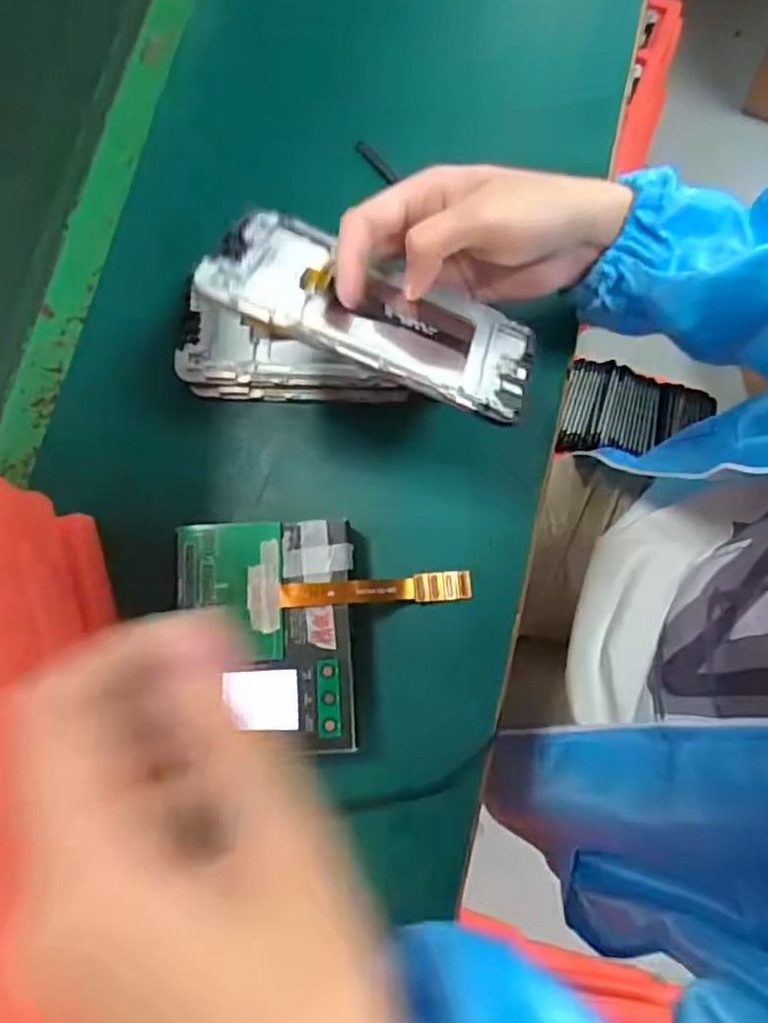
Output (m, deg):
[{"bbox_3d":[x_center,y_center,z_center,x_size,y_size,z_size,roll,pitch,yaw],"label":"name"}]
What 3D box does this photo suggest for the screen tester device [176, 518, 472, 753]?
[{"bbox_3d":[-0.064,0.068,0.356,0.096,0.033,0.120,-1,80,1],"label":"screen tester device"}]

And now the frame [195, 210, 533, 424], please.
[{"bbox_3d":[-0.003,-0.096,0.302,0.155,0.008,0.074,21,53,-5],"label":"frame"}]

